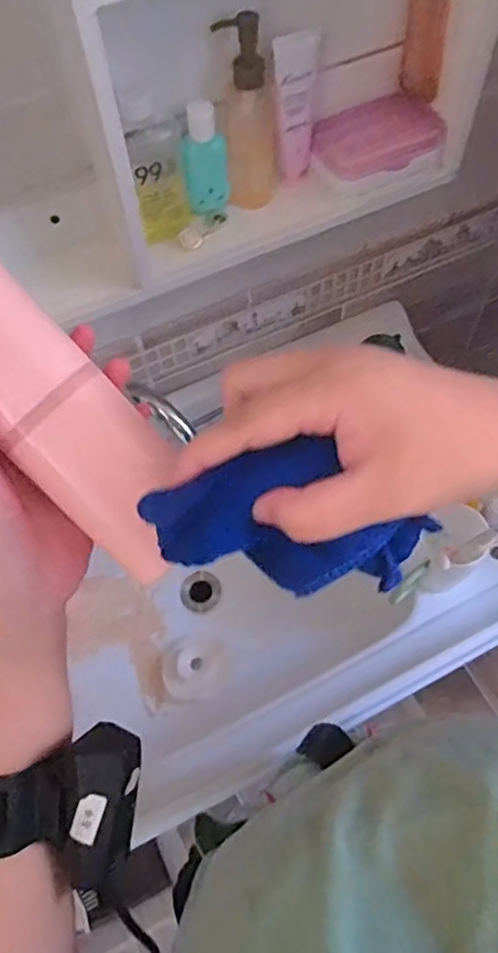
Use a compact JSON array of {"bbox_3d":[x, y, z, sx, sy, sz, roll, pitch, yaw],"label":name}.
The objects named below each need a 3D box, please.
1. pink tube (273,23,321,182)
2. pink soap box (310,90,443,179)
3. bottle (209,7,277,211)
[{"bbox_3d":[0.041,-0.328,0.561,0.037,0.121,0.026,2,62,4],"label":"pink tube"},{"bbox_3d":[0.124,-0.327,0.604,0.124,0.034,0.051,-21,63,-8],"label":"pink soap box"},{"bbox_3d":[0.000,-0.308,0.541,0.044,0.151,0.037,10,63,8],"label":"bottle"}]

